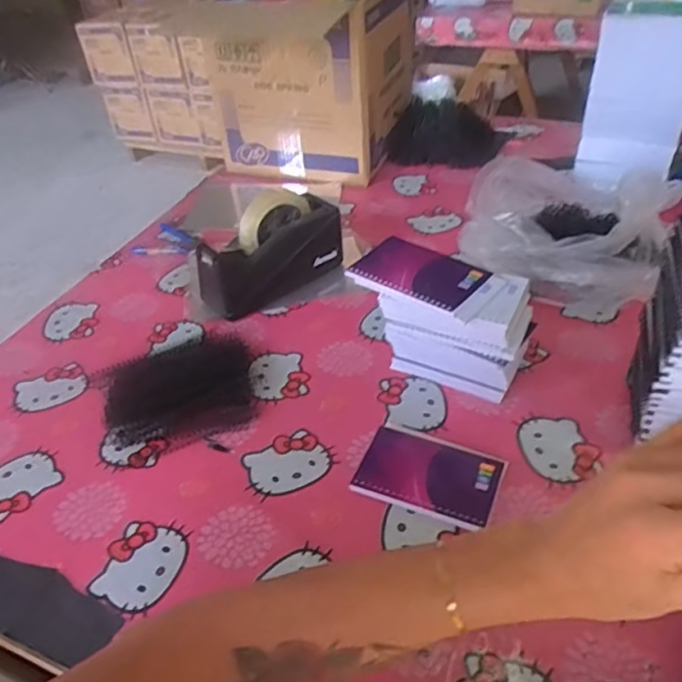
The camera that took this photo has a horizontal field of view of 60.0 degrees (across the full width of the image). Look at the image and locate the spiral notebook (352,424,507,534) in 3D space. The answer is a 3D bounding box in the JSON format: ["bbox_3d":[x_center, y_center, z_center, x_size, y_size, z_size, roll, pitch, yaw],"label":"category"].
[{"bbox_3d":[0.084,0.128,0.563,0.128,0.016,0.080,15,44,20],"label":"spiral notebook"}]

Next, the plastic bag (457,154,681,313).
[{"bbox_3d":[0.291,-0.164,0.796,0.225,0.112,0.261,-6,41,-2],"label":"plastic bag"}]

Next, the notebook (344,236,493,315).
[{"bbox_3d":[0.078,-0.068,0.594,0.122,0.015,0.074,25,48,29],"label":"notebook"}]

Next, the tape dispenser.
[{"bbox_3d":[-0.092,-0.124,0.780,0.195,0.111,0.065,-30,47,-27],"label":"tape dispenser"}]

